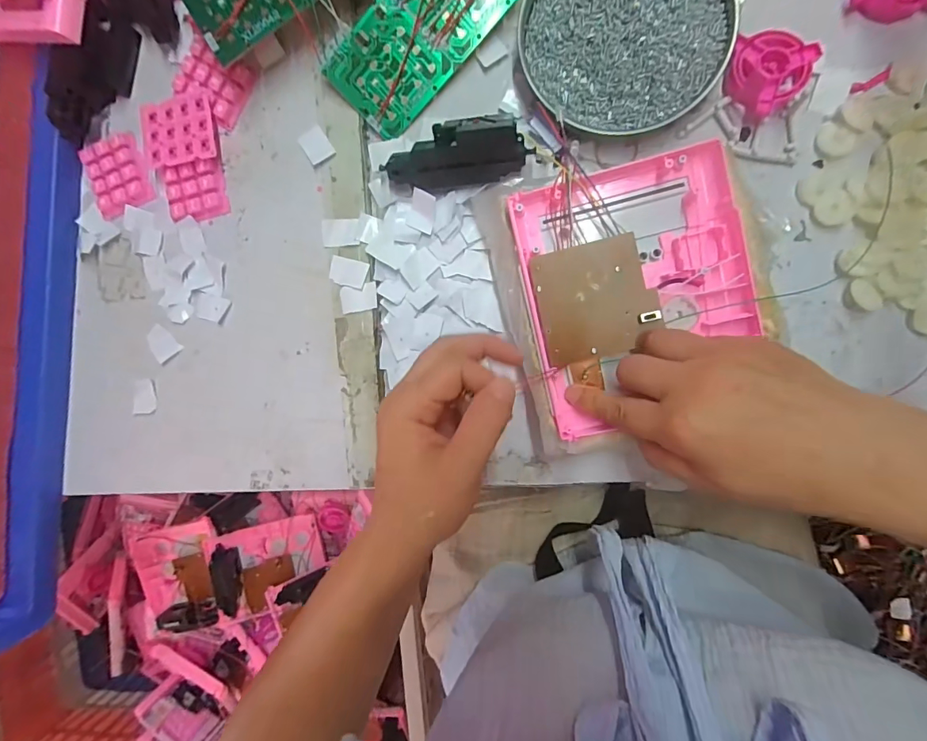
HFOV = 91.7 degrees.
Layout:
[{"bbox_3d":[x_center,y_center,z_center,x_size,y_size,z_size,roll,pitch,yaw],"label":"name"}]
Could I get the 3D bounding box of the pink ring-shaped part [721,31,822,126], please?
[{"bbox_3d":[0.199,-0.196,0.295,0.050,0.019,0.052,0,93,6],"label":"pink ring-shaped part"}]

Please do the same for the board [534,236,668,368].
[{"bbox_3d":[0.085,-0.045,0.291,0.072,0.009,0.073,-11,91,7],"label":"board"}]

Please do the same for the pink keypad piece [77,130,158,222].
[{"bbox_3d":[-0.282,-0.159,0.366,0.049,0.007,0.058,-20,90,7],"label":"pink keypad piece"}]

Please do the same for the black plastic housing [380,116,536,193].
[{"bbox_3d":[-0.006,-0.155,0.318,0.098,0.028,0.042,-8,92,7],"label":"black plastic housing"}]

